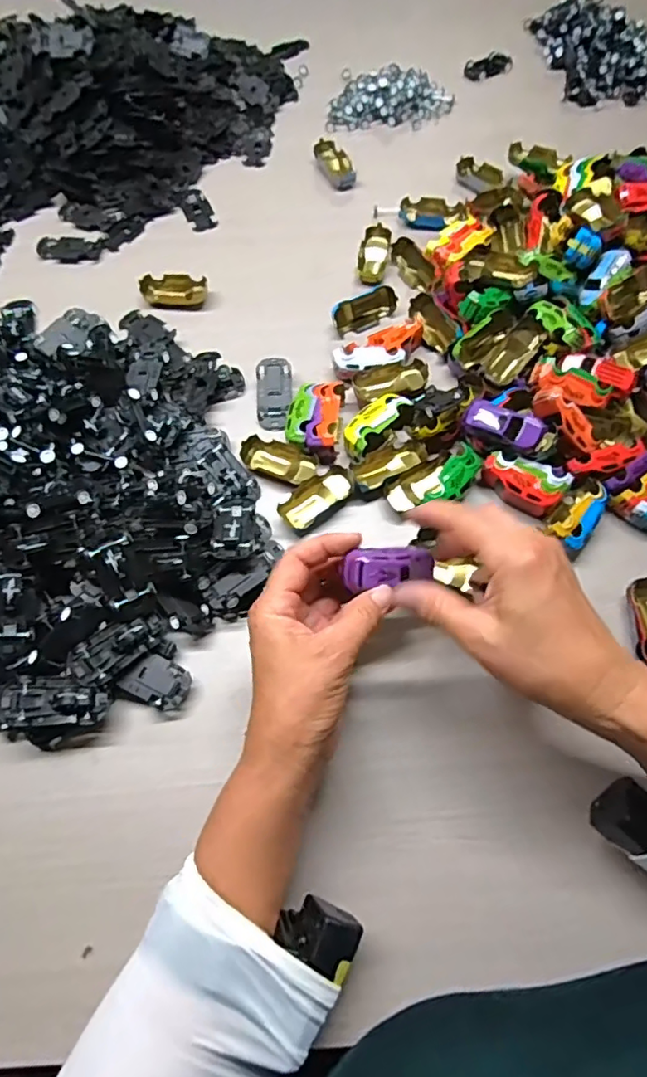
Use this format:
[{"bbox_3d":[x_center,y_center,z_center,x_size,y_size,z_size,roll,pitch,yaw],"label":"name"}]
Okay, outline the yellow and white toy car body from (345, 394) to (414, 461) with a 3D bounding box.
[{"bbox_3d":[0.042,-0.096,0.470,0.028,0.021,0.067,41,71,18],"label":"yellow and white toy car body"}]

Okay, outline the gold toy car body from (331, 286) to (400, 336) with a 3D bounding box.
[{"bbox_3d":[0.038,-0.217,0.528,0.067,0.019,0.028,-30,68,-13],"label":"gold toy car body"}]

